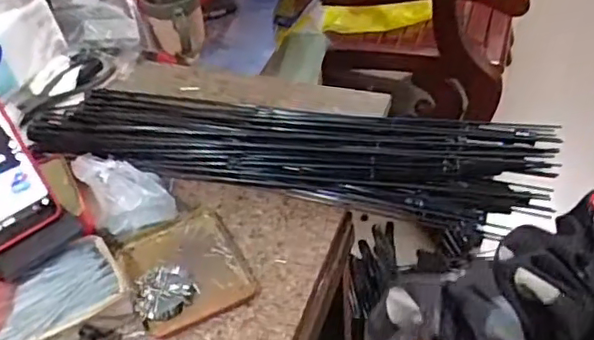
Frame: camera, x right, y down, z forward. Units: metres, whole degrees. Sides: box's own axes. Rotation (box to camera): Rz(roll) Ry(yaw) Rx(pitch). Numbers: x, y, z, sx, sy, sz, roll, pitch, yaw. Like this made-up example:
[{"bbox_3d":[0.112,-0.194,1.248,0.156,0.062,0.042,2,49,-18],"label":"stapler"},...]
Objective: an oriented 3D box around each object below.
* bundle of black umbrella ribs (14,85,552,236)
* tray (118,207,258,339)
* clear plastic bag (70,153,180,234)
[{"bbox_3d":[-0.032,-0.028,0.668,0.579,0.051,0.147,7,45,15],"label":"bundle of black umbrella ribs"},{"bbox_3d":[-0.105,0.088,0.567,0.101,0.017,0.121,-25,46,-17],"label":"tray"},{"bbox_3d":[-0.172,0.018,0.617,0.073,0.056,0.101,-25,46,-18],"label":"clear plastic bag"}]

